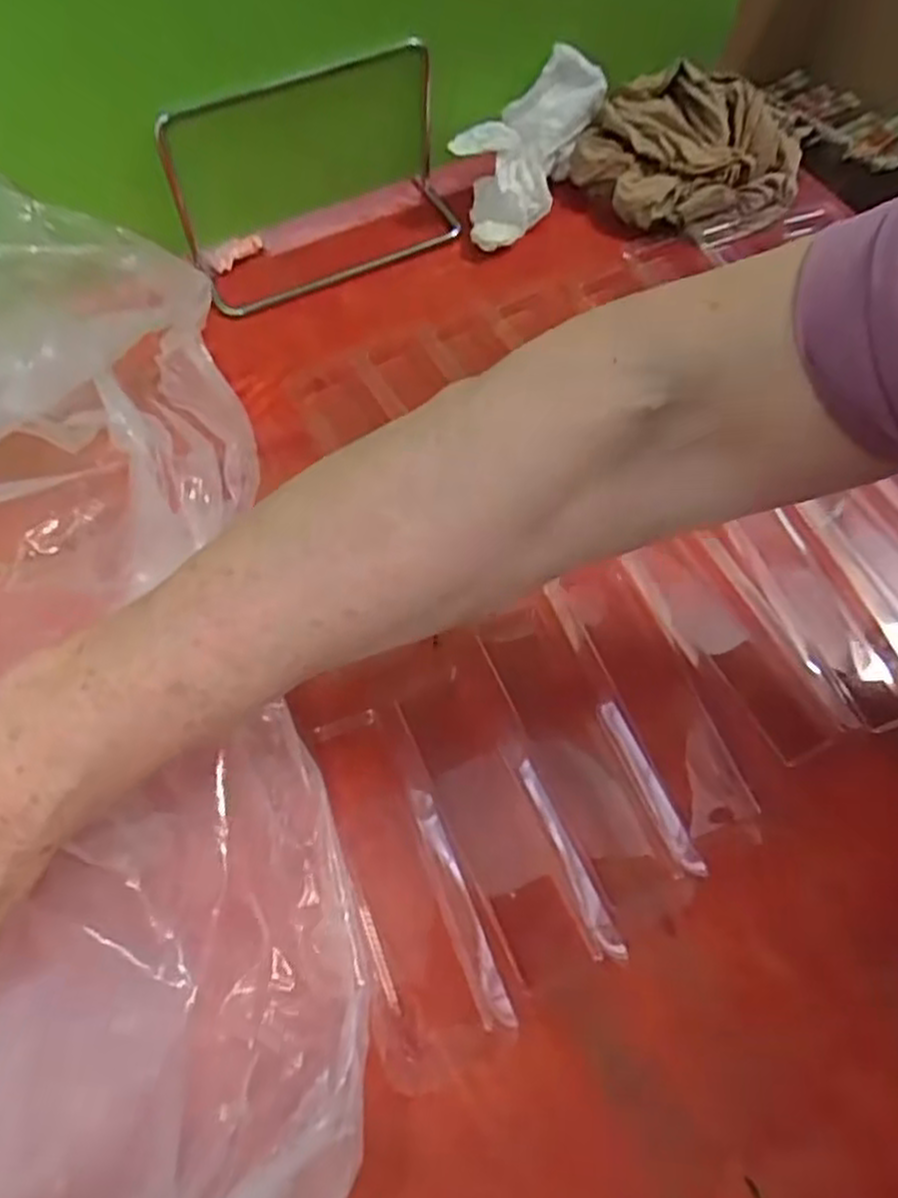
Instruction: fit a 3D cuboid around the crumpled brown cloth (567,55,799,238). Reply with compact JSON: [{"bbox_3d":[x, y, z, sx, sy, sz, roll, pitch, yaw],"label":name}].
[{"bbox_3d":[0.147,-0.262,0.466,0.122,0.037,0.110,-40,71,-19],"label":"crumpled brown cloth"}]

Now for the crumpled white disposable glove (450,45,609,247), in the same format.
[{"bbox_3d":[0.041,-0.257,0.460,0.056,0.049,0.118,31,88,14],"label":"crumpled white disposable glove"}]

